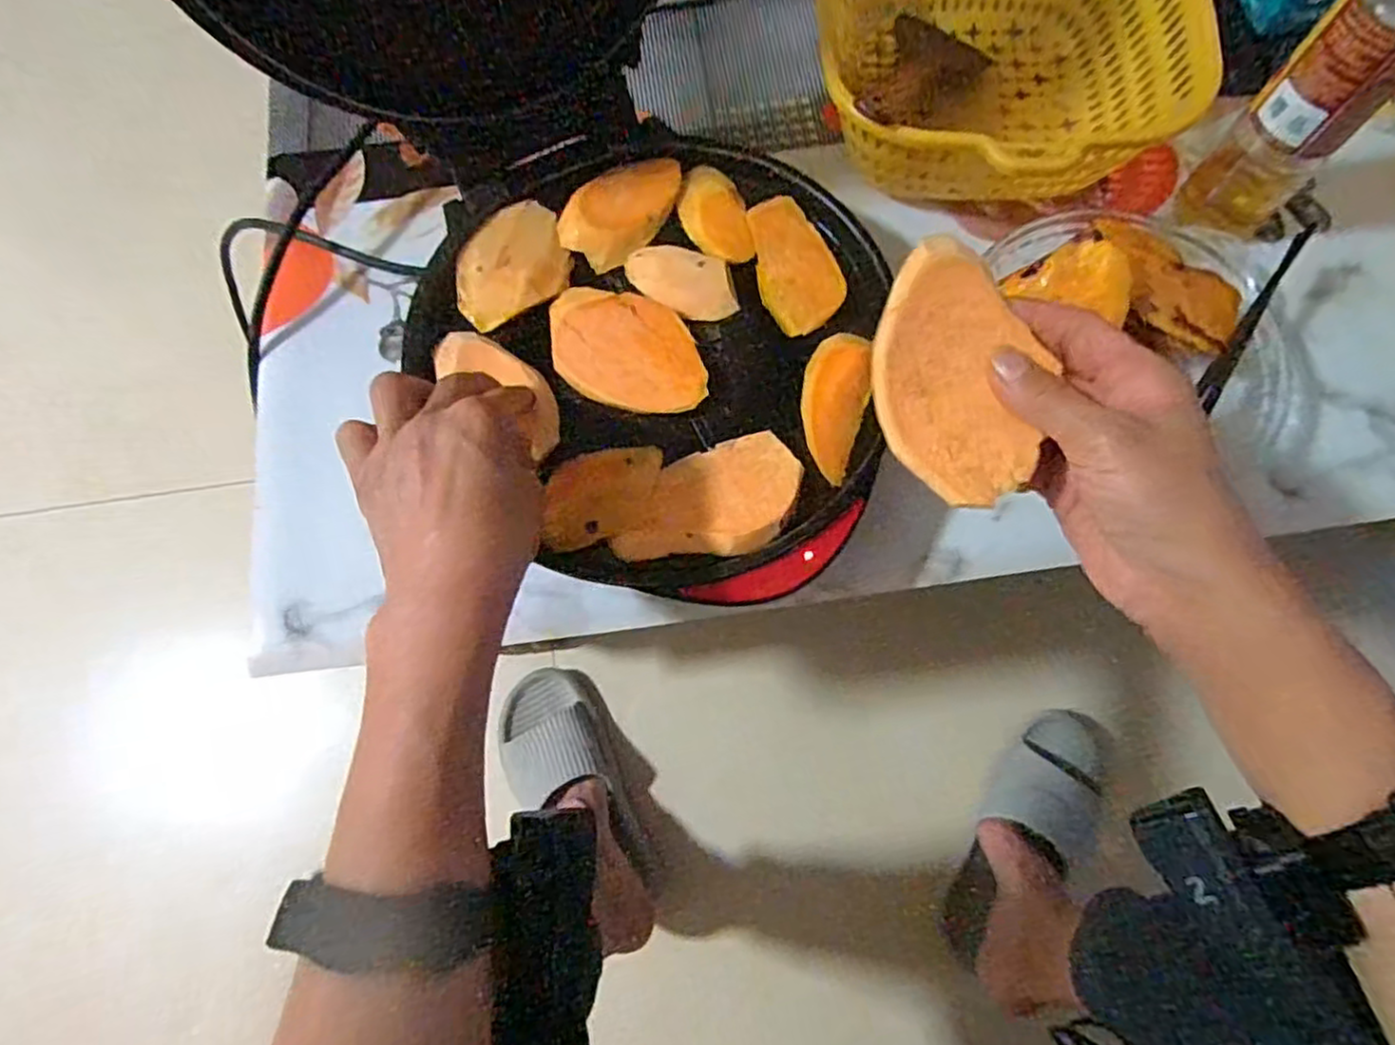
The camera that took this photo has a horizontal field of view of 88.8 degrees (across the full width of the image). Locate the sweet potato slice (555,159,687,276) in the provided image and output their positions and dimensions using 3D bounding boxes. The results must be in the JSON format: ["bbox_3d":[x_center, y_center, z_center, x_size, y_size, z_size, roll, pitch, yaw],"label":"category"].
[{"bbox_3d":[-0.045,-0.194,0.436,0.049,0.011,0.084,38,78,11],"label":"sweet potato slice"}]

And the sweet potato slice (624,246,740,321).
[{"bbox_3d":[-0.009,-0.142,0.421,0.069,0.006,0.039,15,74,6],"label":"sweet potato slice"}]

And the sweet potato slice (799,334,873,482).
[{"bbox_3d":[0.074,-0.066,0.391,0.034,0.010,0.084,15,74,6],"label":"sweet potato slice"}]

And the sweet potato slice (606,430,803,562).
[{"bbox_3d":[0.006,-0.009,0.381,0.104,0.009,0.061,-21,74,-5],"label":"sweet potato slice"}]

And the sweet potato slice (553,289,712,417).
[{"bbox_3d":[-0.040,-0.097,0.403,0.099,0.006,0.064,26,76,9],"label":"sweet potato slice"}]

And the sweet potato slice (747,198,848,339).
[{"bbox_3d":[0.057,-0.155,0.426,0.048,0.006,0.087,-21,74,-5],"label":"sweet potato slice"}]

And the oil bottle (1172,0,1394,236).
[{"bbox_3d":[0.345,-0.243,0.379,0.052,0.214,0.055,-35,76,-9],"label":"oil bottle"}]

